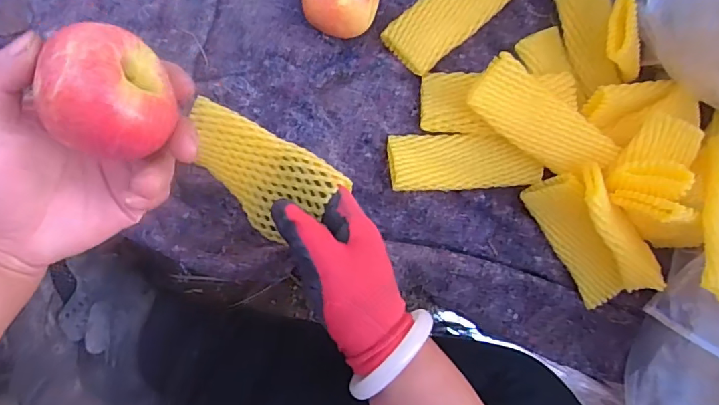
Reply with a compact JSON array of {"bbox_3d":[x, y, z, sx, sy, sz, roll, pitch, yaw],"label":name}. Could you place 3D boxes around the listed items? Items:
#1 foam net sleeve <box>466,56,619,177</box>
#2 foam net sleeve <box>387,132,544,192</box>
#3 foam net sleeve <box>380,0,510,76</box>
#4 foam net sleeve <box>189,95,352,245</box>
[{"bbox_3d":[0.175,-0.075,0.480,0.150,0.023,0.059,35,95,-6],"label":"foam net sleeve"},{"bbox_3d":[0.104,-0.042,0.518,0.148,0.035,0.055,-2,94,-6],"label":"foam net sleeve"},{"bbox_3d":[0.095,-0.192,0.502,0.150,0.030,0.060,-43,97,-2],"label":"foam net sleeve"},{"bbox_3d":[-0.087,-0.019,0.429,0.145,0.015,0.081,31,113,19],"label":"foam net sleeve"}]

